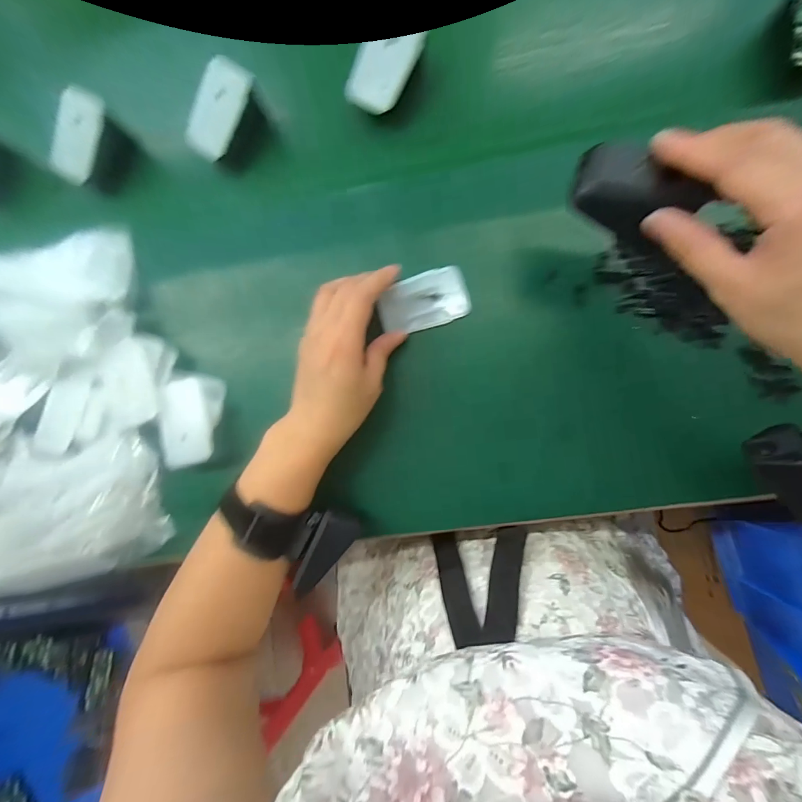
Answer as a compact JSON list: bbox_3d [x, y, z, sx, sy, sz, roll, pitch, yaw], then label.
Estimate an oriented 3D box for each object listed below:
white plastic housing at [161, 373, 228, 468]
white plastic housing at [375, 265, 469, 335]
[{"bbox_3d":[-0.175,0.015,0.314,0.046,0.015,0.077,4,85,6],"label":"white plastic housing"},{"bbox_3d":[0.018,-0.082,0.309,0.074,0.013,0.045,-17,83,4],"label":"white plastic housing"}]

